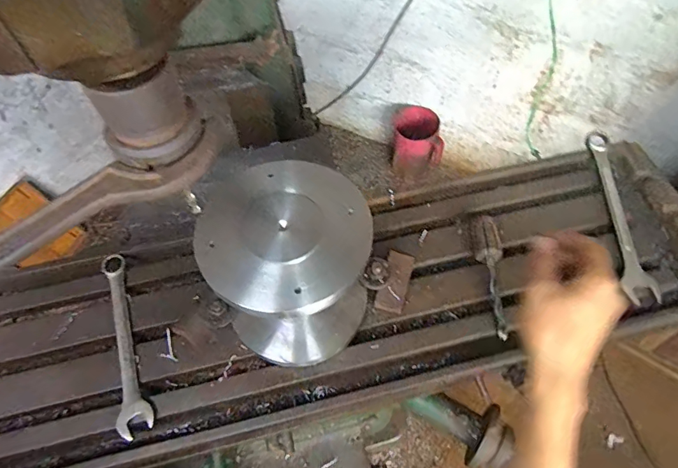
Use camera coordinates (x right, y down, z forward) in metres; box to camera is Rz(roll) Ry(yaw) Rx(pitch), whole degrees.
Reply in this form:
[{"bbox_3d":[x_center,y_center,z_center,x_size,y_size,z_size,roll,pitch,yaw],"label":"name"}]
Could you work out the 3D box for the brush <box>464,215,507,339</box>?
[{"bbox_3d":[0.190,0.038,0.568,0.032,0.040,0.175,-7,59,-4],"label":"brush"}]

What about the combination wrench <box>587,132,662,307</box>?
[{"bbox_3d":[0.379,-0.034,0.624,0.041,0.019,0.274,2,59,2],"label":"combination wrench"}]

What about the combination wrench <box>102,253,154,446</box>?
[{"bbox_3d":[-0.253,0.123,0.537,0.033,0.018,0.225,-20,60,-11],"label":"combination wrench"}]

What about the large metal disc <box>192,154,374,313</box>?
[{"bbox_3d":[-0.051,0.001,0.421,0.151,0.015,0.145,-1,74,4],"label":"large metal disc"}]

